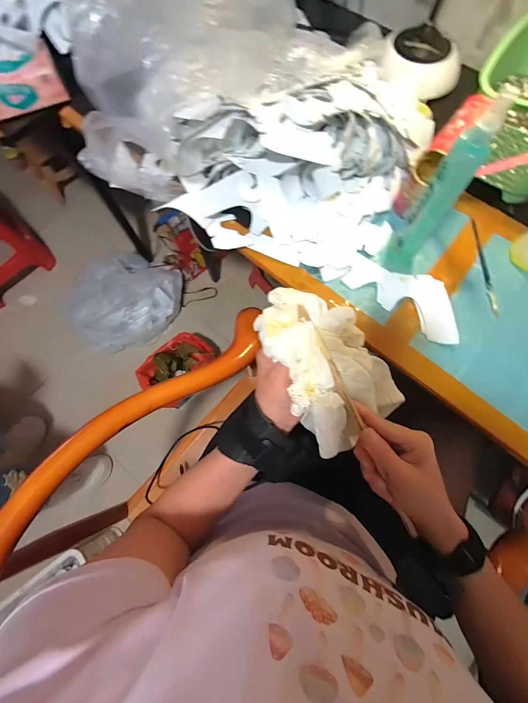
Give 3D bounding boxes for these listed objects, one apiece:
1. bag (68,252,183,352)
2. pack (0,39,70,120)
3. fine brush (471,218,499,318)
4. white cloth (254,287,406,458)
[{"bbox_3d":[-0.531,-0.198,1.134,0.319,0.175,0.396,30,76,9],"label":"bag"},{"bbox_3d":[-0.426,-0.467,0.512,0.138,0.060,0.053,-32,76,-8],"label":"pack"},{"bbox_3d":[0.332,-0.128,0.441,0.011,0.009,0.166,2,74,1],"label":"fine brush"},{"bbox_3d":[0.077,0.009,0.340,0.127,0.093,0.180,-30,76,-8],"label":"white cloth"}]

